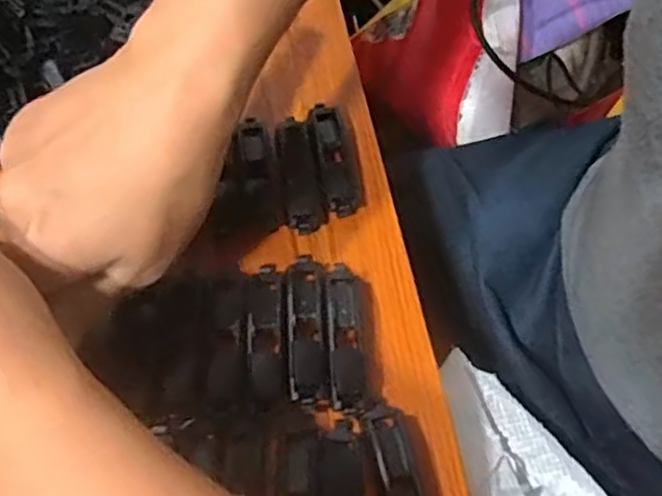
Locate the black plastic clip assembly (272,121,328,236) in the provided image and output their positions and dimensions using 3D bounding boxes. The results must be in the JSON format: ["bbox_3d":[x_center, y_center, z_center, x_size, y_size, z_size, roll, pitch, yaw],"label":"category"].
[{"bbox_3d":[-0.016,-0.039,0.361,0.021,0.011,0.069,-6,62,-7],"label":"black plastic clip assembly"}]

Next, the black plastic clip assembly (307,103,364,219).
[{"bbox_3d":[0.003,-0.049,0.365,0.022,0.011,0.068,-7,62,-8],"label":"black plastic clip assembly"}]

